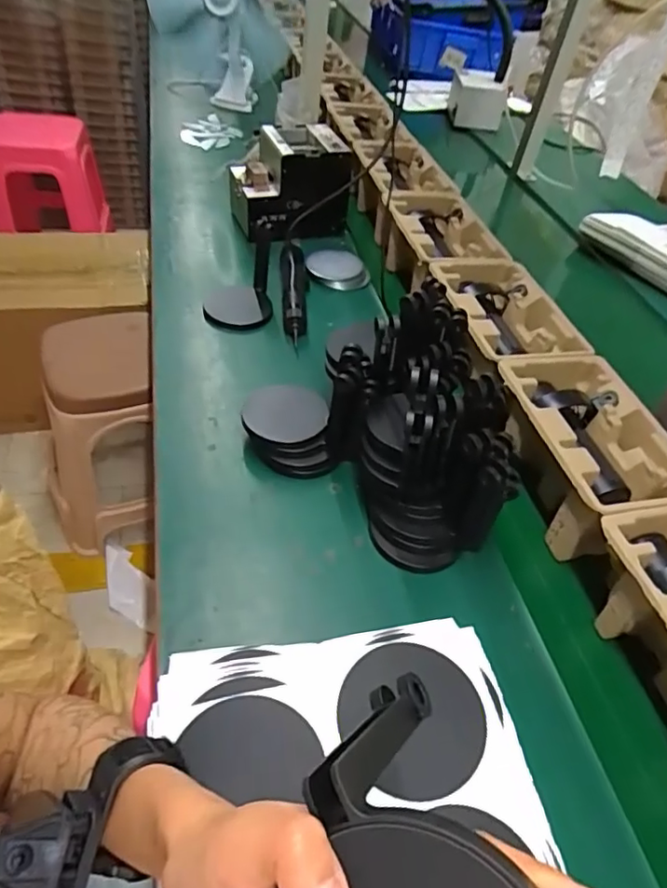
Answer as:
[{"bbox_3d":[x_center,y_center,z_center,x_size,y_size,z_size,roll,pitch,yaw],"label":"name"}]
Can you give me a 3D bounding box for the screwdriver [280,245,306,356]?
[{"bbox_3d":[-0.062,-0.247,0.893,0.045,0.037,0.267,4,43,-8],"label":"screwdriver"}]

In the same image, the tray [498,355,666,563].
[{"bbox_3d":[0.281,0.006,0.650,0.149,0.099,0.221,-6,46,-18],"label":"tray"}]

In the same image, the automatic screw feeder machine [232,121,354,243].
[{"bbox_3d":[-0.079,-0.468,1.022,0.198,0.156,0.149,-3,45,-15],"label":"automatic screw feeder machine"}]

